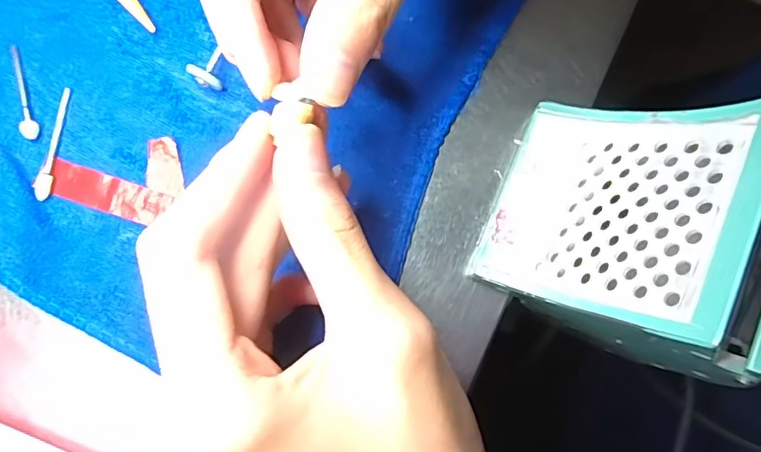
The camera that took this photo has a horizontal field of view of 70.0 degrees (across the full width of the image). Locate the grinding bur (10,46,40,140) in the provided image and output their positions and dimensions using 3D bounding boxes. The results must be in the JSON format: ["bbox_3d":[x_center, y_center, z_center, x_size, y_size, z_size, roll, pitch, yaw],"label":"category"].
[{"bbox_3d":[-0.146,-0.055,0.220,0.006,0.005,0.043,-17,81,-4],"label":"grinding bur"}]

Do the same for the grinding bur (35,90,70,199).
[{"bbox_3d":[-0.131,-0.034,0.217,0.005,0.004,0.047,6,81,3],"label":"grinding bur"}]

